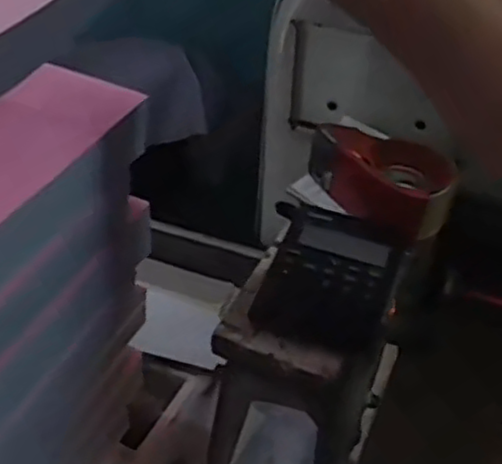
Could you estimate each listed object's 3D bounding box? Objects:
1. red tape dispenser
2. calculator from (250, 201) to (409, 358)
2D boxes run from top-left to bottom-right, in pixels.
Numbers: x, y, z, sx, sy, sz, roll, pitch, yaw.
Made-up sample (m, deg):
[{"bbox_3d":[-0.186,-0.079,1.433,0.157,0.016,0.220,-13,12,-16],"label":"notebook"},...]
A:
[{"bbox_3d":[0.137,-0.059,0.697,0.096,0.068,0.133,-21,45,-25],"label":"red tape dispenser"},{"bbox_3d":[0.070,0.037,0.622,0.104,0.027,0.157,15,42,14],"label":"calculator"}]

